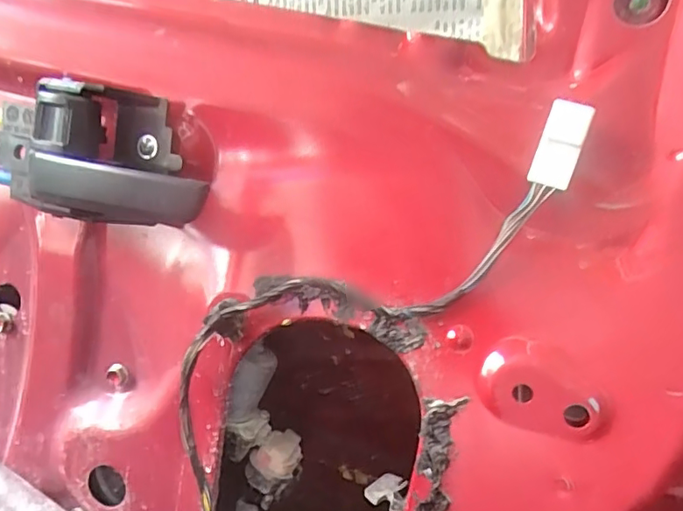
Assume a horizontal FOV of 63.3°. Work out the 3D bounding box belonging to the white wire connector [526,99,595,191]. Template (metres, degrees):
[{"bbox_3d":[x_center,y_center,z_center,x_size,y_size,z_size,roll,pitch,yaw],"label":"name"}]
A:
[{"bbox_3d":[0.092,-0.046,0.233,0.019,0.034,0.008,16,14,26],"label":"white wire connector"}]

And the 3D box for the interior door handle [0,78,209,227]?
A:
[{"bbox_3d":[-0.121,-0.053,0.282,0.154,0.059,0.059,19,16,36],"label":"interior door handle"}]

